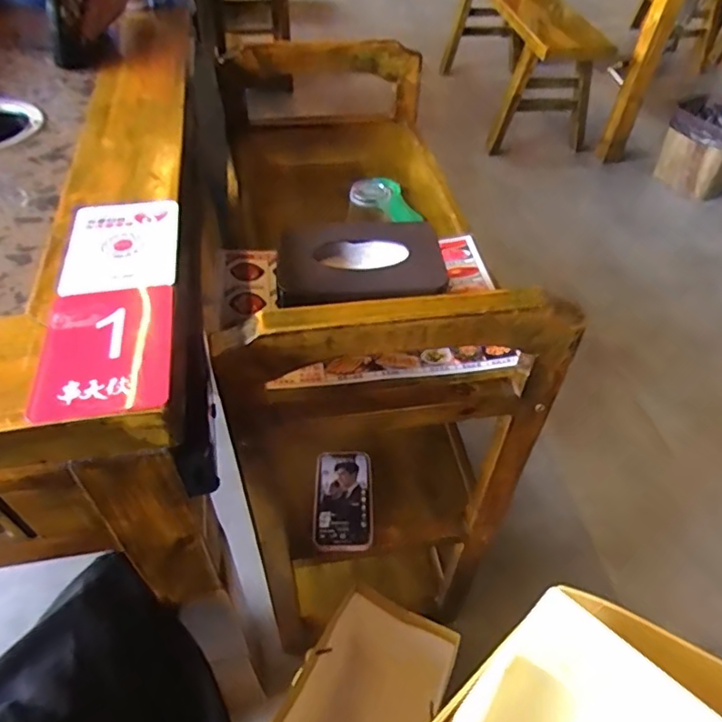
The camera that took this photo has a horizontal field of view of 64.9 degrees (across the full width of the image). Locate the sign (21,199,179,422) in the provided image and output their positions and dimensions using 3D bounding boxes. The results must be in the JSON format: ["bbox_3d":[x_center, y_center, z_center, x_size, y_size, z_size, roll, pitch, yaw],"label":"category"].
[{"bbox_3d":[-0.179,-0.051,0.416,0.081,0.008,0.226,-4,50,-9],"label":"sign"}]

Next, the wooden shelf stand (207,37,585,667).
[{"bbox_3d":[-0.010,-0.009,0.856,0.294,0.678,0.578,-5,48,-7],"label":"wooden shelf stand"}]

